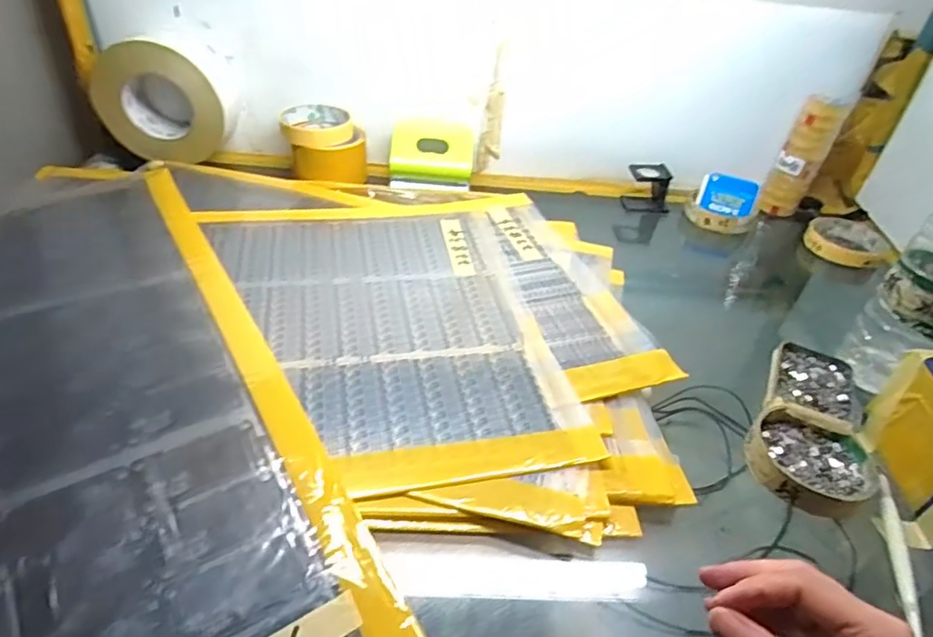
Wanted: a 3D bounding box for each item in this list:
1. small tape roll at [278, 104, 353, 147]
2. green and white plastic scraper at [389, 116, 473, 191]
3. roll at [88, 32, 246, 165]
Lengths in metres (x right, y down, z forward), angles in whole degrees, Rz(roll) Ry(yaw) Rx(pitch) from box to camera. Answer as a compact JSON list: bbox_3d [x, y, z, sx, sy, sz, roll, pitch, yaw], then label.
[{"bbox_3d":[-0.177,-0.229,0.679,0.081,0.018,0.086,-7,40,-16],"label":"small tape roll"},{"bbox_3d":[-0.041,-0.198,0.694,0.102,0.068,0.056,4,39,-3],"label":"green and white plastic scraper"},{"bbox_3d":[-0.352,-0.256,0.684,0.147,0.135,0.069,4,39,-4],"label":"roll"}]

